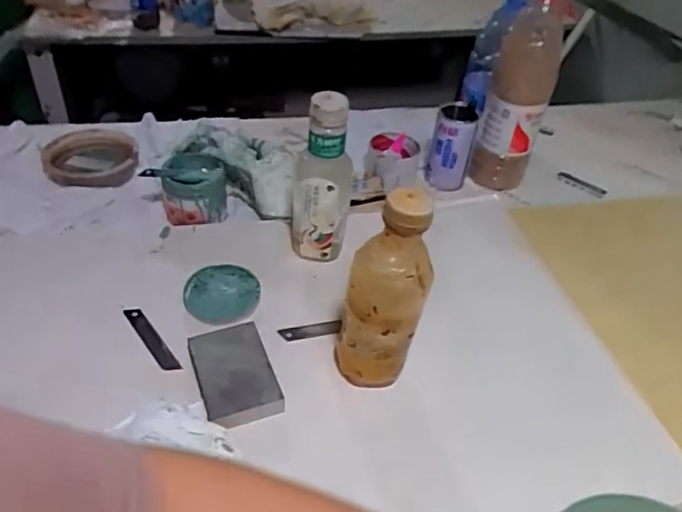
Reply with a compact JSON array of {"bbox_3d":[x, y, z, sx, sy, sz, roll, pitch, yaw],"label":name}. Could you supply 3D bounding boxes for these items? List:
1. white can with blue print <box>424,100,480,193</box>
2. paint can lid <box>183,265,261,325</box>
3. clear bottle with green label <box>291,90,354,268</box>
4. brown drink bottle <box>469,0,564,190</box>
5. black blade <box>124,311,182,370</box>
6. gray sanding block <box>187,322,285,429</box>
[{"bbox_3d":[0.170,-0.169,0.843,0.065,0.121,0.063,16,42,12],"label":"white can with blue print"},{"bbox_3d":[-0.133,0.046,0.614,0.081,0.013,0.089,3,41,-3],"label":"paint can lid"},{"bbox_3d":[-0.022,-0.077,0.633,0.069,0.222,0.060,5,41,-1],"label":"clear bottle with green label"},{"bbox_3d":[0.256,-0.234,0.786,0.086,0.303,0.073,18,42,14],"label":"brown drink bottle"},{"bbox_3d":[-0.199,0.086,0.570,0.016,0.007,0.100,-33,53,-23],"label":"black blade"},{"bbox_3d":[-0.104,0.111,0.527,0.069,0.022,0.105,-12,44,-20],"label":"gray sanding block"}]

